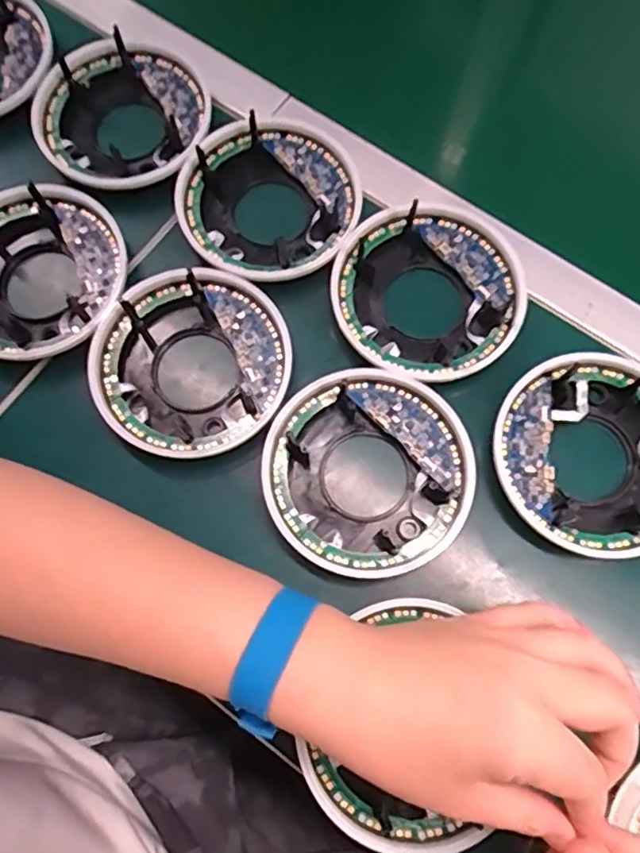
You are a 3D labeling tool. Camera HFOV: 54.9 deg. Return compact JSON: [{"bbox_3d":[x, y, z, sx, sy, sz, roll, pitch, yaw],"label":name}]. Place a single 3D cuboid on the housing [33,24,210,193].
[{"bbox_3d":[-0.150,-0.236,0.467,0.125,0.034,0.118,-23,75,-7],"label":"housing"}]

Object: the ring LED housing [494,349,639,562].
[{"bbox_3d":[0.180,0.018,0.403,0.127,0.024,0.125,0,74,0],"label":"ring LED housing"}]

